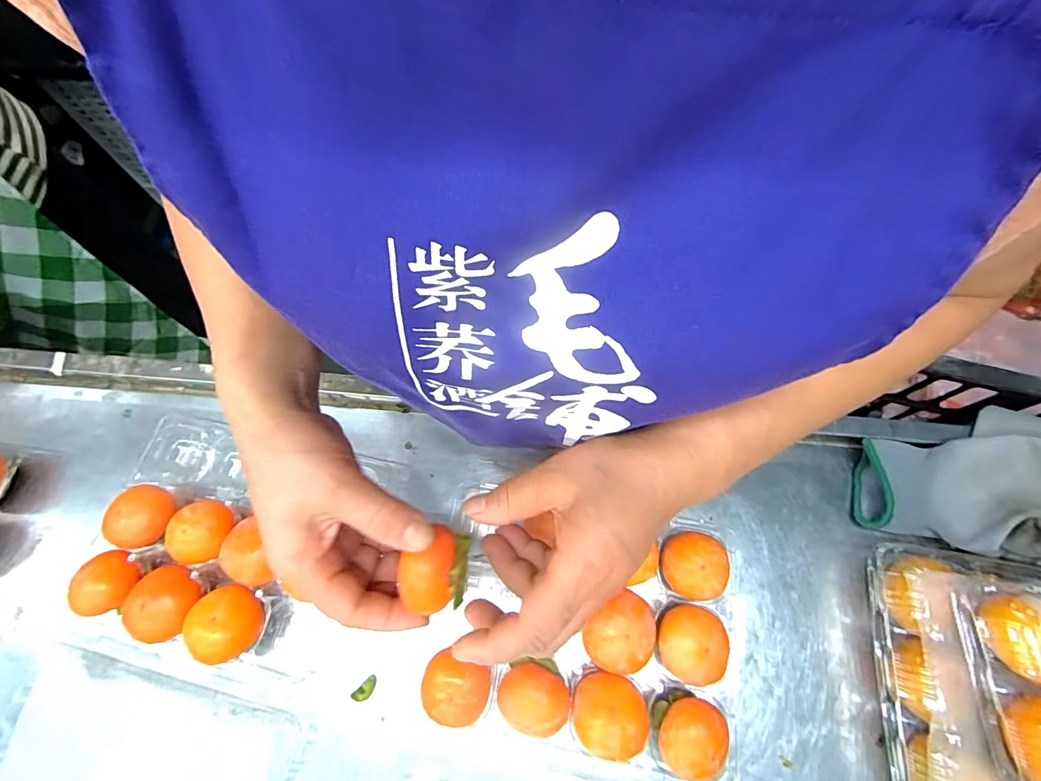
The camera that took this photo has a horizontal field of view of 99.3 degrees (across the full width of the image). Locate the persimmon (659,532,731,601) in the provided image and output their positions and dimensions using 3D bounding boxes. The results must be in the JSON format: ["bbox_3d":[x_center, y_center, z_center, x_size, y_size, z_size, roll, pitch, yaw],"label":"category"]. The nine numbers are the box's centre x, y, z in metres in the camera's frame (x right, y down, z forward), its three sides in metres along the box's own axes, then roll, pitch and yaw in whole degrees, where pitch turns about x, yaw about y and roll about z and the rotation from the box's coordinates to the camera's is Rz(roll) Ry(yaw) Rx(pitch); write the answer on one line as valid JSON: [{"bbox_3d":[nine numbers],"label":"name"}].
[{"bbox_3d":[0.129,0.133,0.337,0.045,0.040,0.046,15,68,7],"label":"persimmon"}]

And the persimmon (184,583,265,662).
[{"bbox_3d":[-0.218,0.174,0.333,0.046,0.044,0.048,-1,68,2],"label":"persimmon"}]

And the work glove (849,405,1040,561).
[{"bbox_3d":[0.385,0.070,0.351,0.217,0.050,0.132,2,68,3],"label":"work glove"}]

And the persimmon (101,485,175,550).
[{"bbox_3d":[-0.311,0.106,0.369,0.043,0.040,0.048,18,70,9],"label":"persimmon"}]

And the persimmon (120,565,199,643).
[{"bbox_3d":[-0.269,0.161,0.335,0.049,0.036,0.049,-1,68,2],"label":"persimmon"}]

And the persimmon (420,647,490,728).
[{"bbox_3d":[-0.045,0.208,0.312,0.044,0.045,0.040,0,67,1],"label":"persimmon"}]

